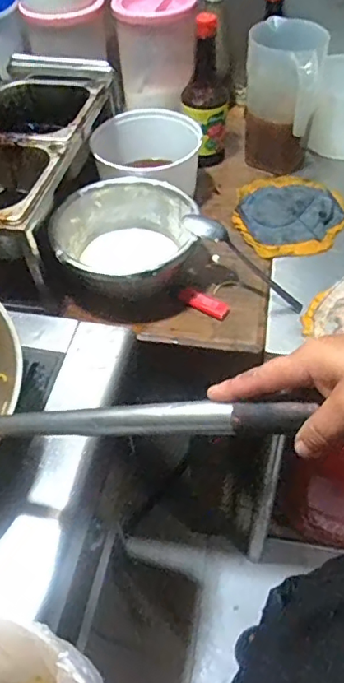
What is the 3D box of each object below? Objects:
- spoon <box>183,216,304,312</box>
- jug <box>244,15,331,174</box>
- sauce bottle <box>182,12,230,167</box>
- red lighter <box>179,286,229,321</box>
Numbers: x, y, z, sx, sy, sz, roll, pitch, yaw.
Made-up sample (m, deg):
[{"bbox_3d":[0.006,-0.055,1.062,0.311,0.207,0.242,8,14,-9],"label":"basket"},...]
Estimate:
[{"bbox_3d":[0.091,-0.100,0.683,0.185,0.037,0.025,39,58,-4],"label":"spoon"},{"bbox_3d":[0.173,-0.386,0.856,0.113,0.172,0.148,7,51,9],"label":"jug"},{"bbox_3d":[0.052,-0.376,0.835,0.071,0.203,0.062,8,51,9],"label":"sauce bottle"},{"bbox_3d":[0.041,-0.050,0.698,0.067,0.008,0.024,27,57,23],"label":"red lighter"}]

